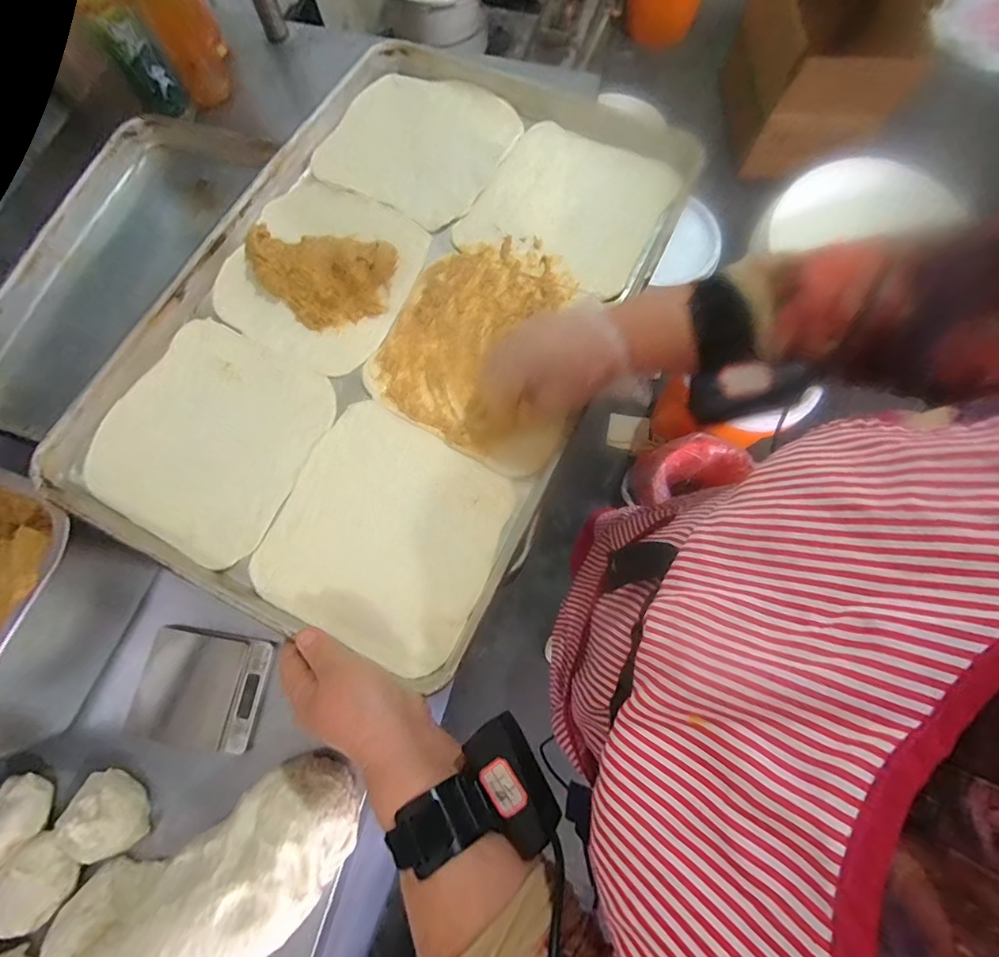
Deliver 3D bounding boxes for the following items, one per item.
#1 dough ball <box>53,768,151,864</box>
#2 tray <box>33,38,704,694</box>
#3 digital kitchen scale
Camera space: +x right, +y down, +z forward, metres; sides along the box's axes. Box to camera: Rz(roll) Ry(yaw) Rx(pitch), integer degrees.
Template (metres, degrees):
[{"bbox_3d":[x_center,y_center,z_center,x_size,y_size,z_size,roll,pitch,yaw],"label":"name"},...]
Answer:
[{"bbox_3d":[-0.371,0.319,0.436,0.071,0.040,0.067,-1,73,2],"label":"dough ball"},{"bbox_3d":[-0.089,-0.183,0.458,0.399,0.033,0.623,25,76,9],"label":"tray"},{"bbox_3d":[-0.301,0.210,0.476,0.116,0.025,0.102,6,73,4],"label":"digital kitchen scale"}]

